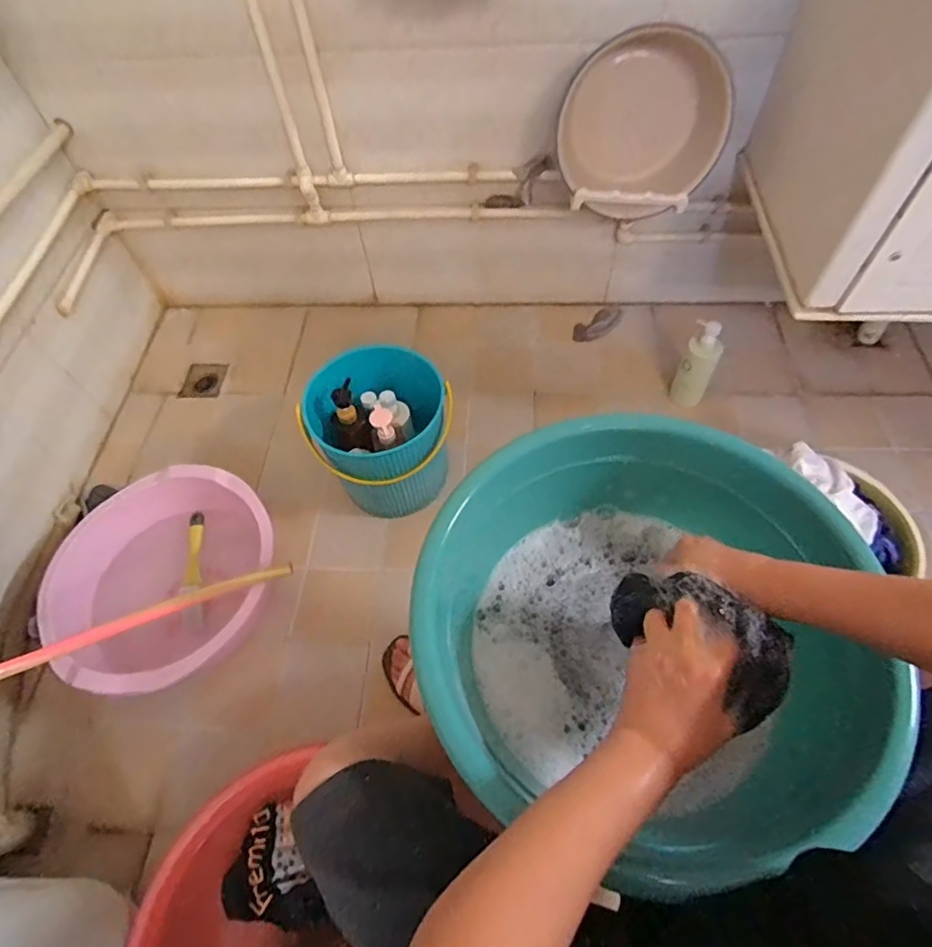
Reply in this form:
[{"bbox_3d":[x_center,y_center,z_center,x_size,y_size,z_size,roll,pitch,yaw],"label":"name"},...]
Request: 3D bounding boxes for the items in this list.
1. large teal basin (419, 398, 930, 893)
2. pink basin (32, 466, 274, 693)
[{"bbox_3d":[0.158,0.146,0.577,0.372,0.159,0.391,21,62,15],"label":"large teal basin"},{"bbox_3d":[-0.511,0.188,0.988,0.320,0.162,0.379,29,64,19],"label":"pink basin"}]

